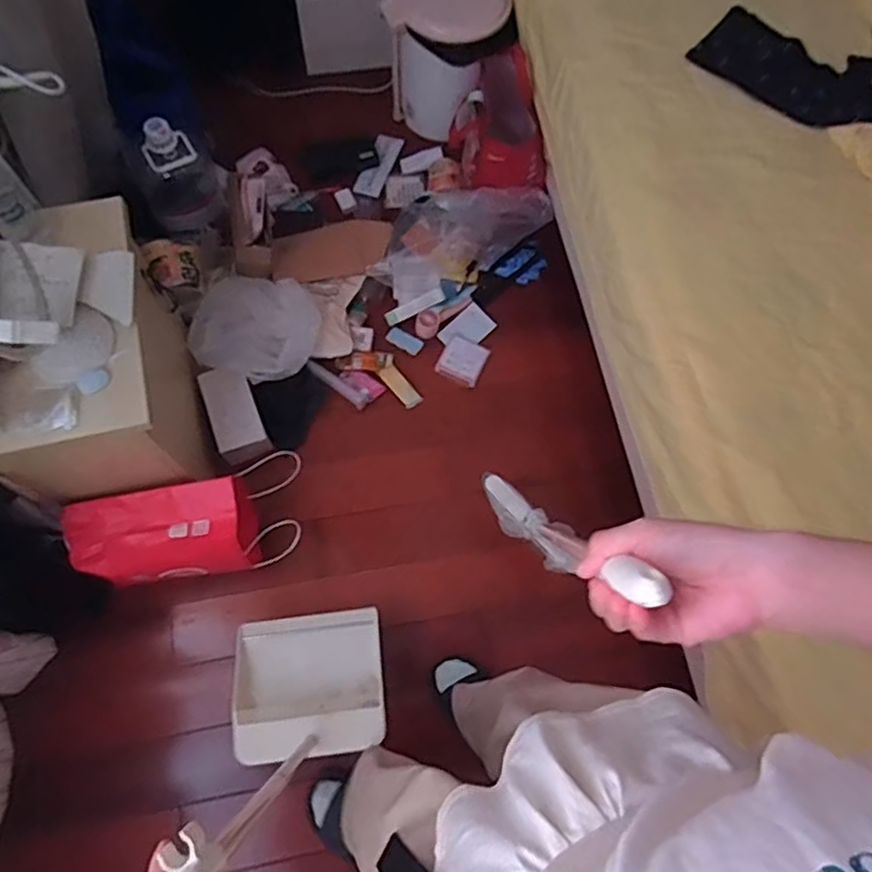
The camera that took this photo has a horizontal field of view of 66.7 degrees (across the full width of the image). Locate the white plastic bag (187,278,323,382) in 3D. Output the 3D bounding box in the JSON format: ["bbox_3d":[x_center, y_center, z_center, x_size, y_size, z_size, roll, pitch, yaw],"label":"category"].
[{"bbox_3d":[-0.382,-0.230,1.414,0.256,0.094,0.245,17,70,3],"label":"white plastic bag"}]

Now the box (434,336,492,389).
[{"bbox_3d":[0.062,-0.174,1.508,0.101,0.015,0.108,25,70,6],"label":"box"}]

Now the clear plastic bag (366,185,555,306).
[{"bbox_3d":[0.052,-0.468,1.539,0.422,0.141,0.191,-31,74,-13],"label":"clear plastic bag"}]

